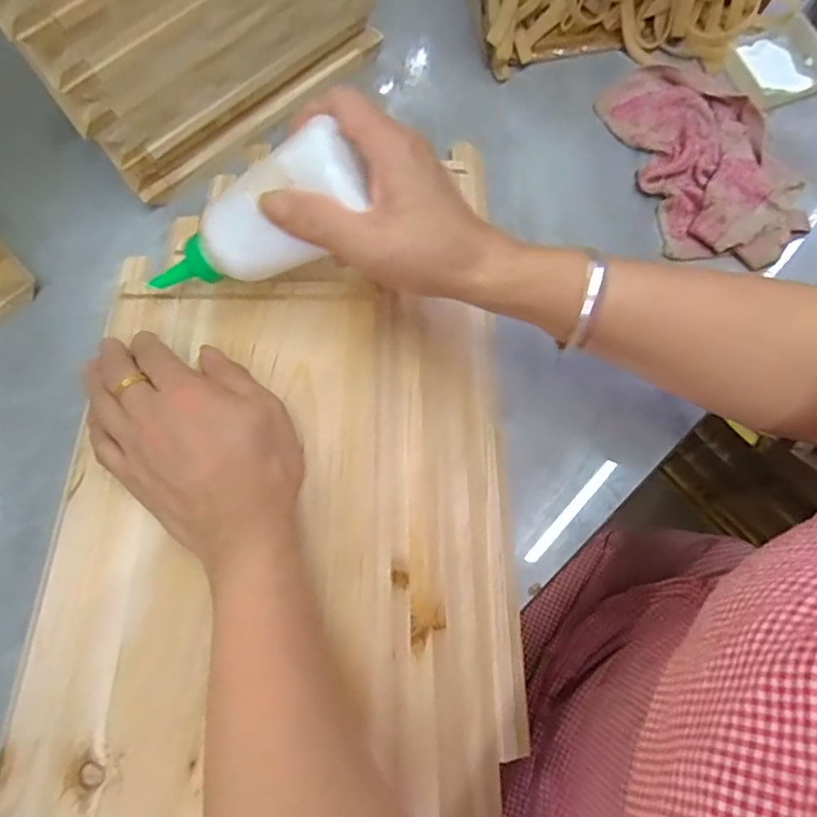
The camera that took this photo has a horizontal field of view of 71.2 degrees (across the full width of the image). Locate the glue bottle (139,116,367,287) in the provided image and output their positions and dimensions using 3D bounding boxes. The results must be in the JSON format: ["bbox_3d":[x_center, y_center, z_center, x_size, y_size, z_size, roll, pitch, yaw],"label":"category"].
[{"bbox_3d":[-0.092,-0.100,0.325,0.148,0.042,0.046,-27,70,29],"label":"glue bottle"}]

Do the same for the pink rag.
[{"bbox_3d":[0.242,-0.208,0.469,0.110,0.023,0.199,-15,73,-3],"label":"pink rag"}]

